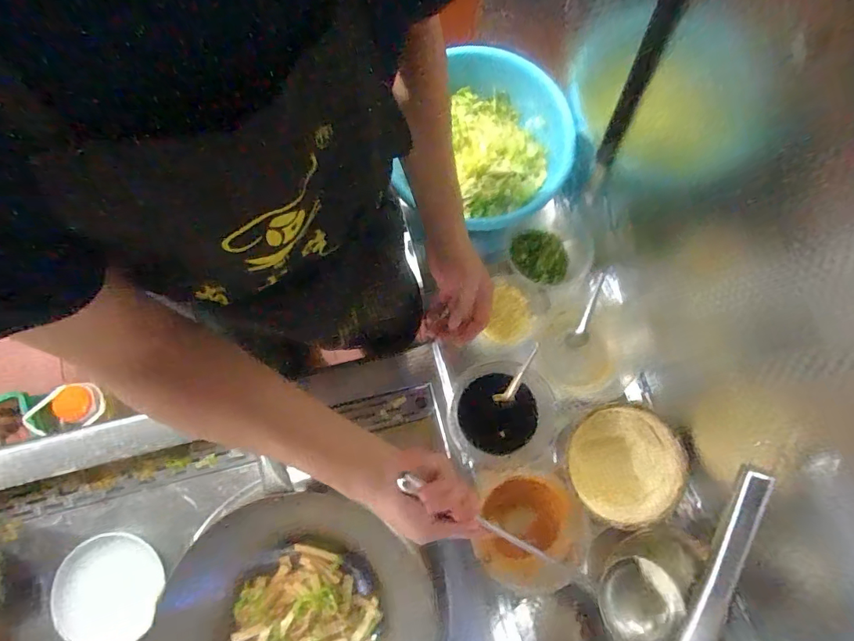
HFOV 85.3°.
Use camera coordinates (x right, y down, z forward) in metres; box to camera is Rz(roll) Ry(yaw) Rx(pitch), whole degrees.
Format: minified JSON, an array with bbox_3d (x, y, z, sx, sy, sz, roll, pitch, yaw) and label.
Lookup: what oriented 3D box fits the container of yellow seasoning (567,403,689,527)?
[{"bbox_3d":[0.289,0.215,0.687,0.159,0.074,0.170,5,79,1],"label":"container of yellow seasoning"}]

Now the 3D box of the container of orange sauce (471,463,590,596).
[{"bbox_3d":[0.156,0.320,0.736,0.147,0.138,0.178,15,80,3],"label":"container of orange sauce"}]

